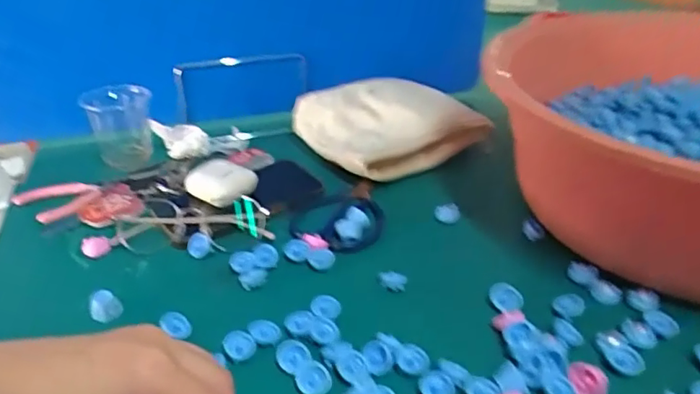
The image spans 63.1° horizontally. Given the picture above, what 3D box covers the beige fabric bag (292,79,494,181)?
[{"bbox_3d":[0.040,-0.081,0.610,0.162,0.065,0.132,-19,35,-28],"label":"beige fabric bag"}]

